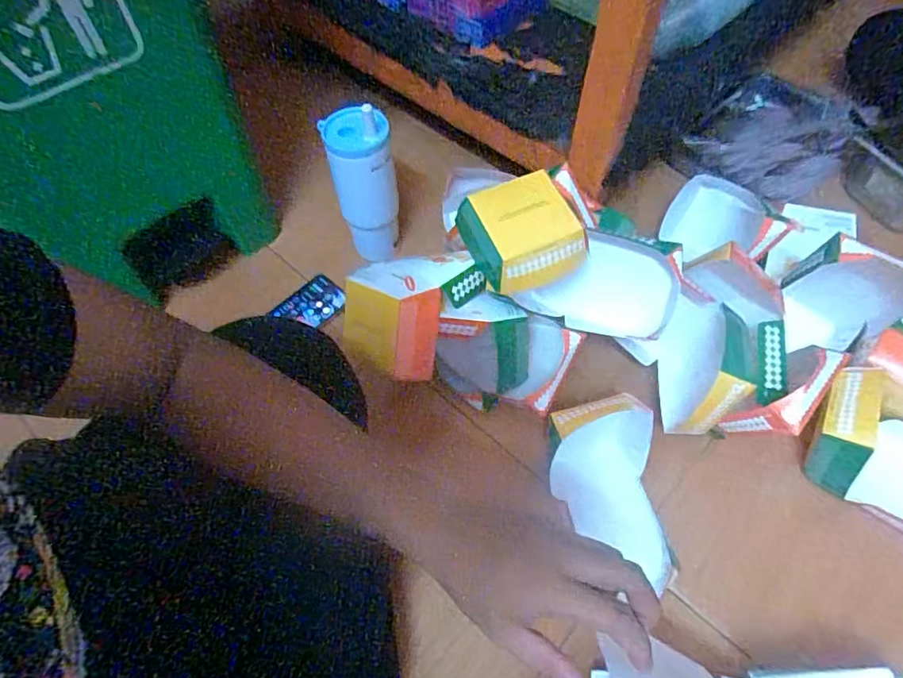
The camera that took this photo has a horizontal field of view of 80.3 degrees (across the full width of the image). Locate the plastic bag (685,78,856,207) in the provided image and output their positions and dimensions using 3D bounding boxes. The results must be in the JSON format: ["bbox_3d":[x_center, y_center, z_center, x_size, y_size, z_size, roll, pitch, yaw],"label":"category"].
[{"bbox_3d":[0.551,-0.354,0.902,0.214,0.051,0.318,37,66,22],"label":"plastic bag"}]

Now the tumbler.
[{"bbox_3d":[-0.119,-0.207,0.747,0.080,0.215,0.070,-13,59,-6],"label":"tumbler"}]

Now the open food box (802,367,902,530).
[{"bbox_3d":[0.501,0.129,0.596,0.193,0.104,0.134,26,62,17],"label":"open food box"}]

